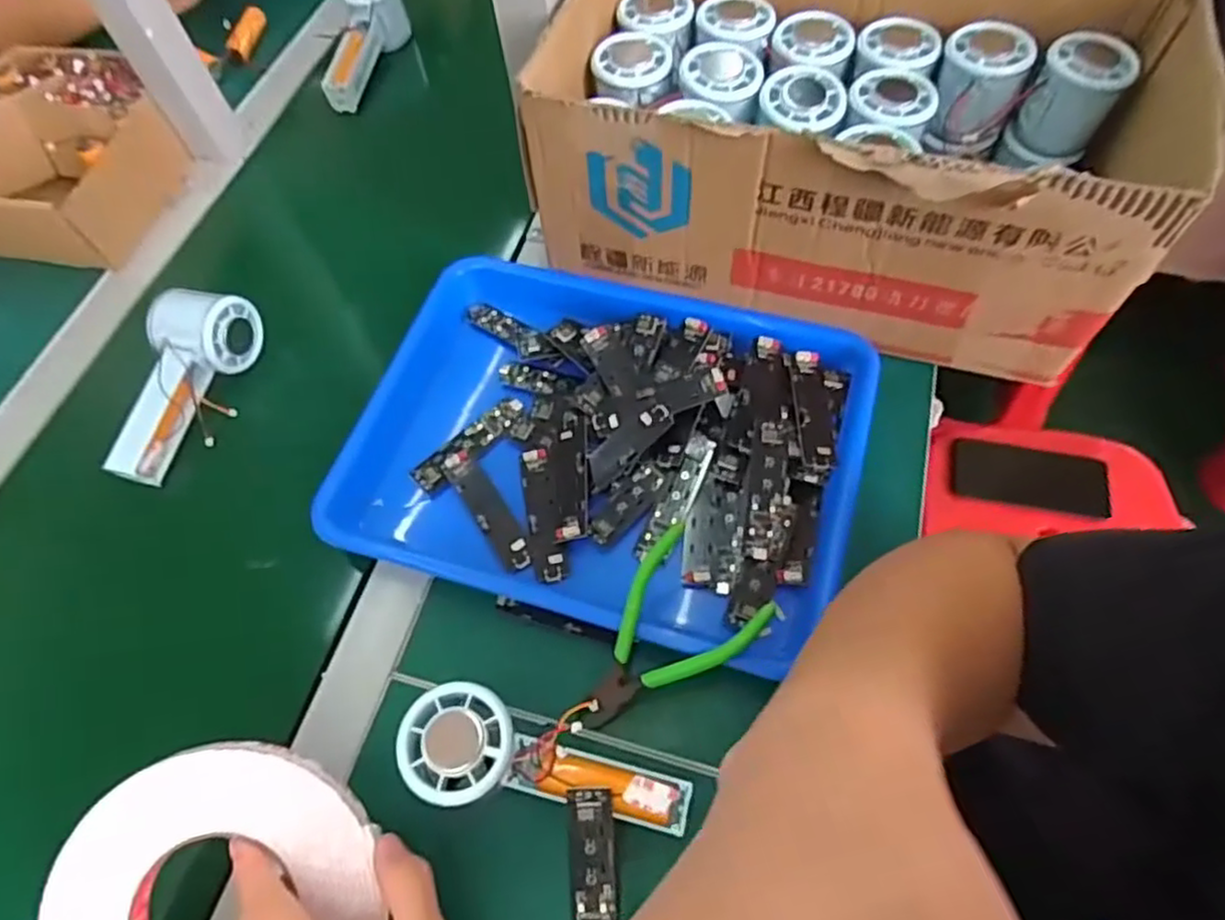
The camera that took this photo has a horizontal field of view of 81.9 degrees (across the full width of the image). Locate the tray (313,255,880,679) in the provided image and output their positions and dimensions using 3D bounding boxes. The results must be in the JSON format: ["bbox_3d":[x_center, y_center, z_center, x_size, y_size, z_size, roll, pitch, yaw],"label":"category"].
[{"bbox_3d":[-0.005,-0.020,0.480,0.329,0.052,0.255,15,63,12],"label":"tray"}]

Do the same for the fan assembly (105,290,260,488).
[{"bbox_3d":[-0.317,-0.055,0.521,0.048,0.069,0.146,9,62,9],"label":"fan assembly"}]

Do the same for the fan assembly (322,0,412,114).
[{"bbox_3d":[-0.254,-0.416,0.719,0.051,0.059,0.146,10,76,9],"label":"fan assembly"}]

